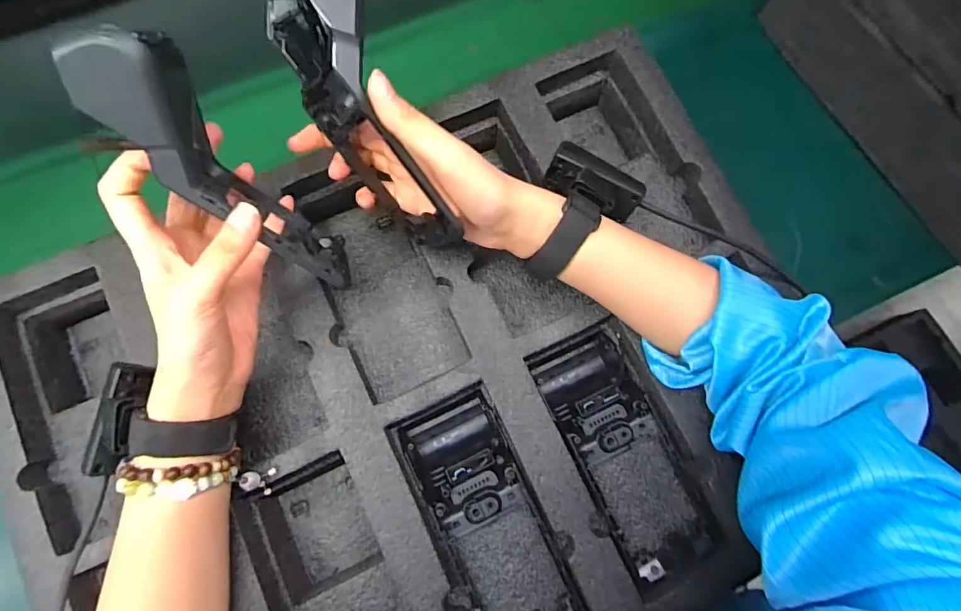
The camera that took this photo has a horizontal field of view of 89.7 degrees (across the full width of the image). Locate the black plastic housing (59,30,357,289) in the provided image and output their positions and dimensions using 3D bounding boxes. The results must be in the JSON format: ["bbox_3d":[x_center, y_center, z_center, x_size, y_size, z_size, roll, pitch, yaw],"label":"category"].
[{"bbox_3d":[-0.146,-0.081,0.290,0.083,0.179,0.056,26,74,40],"label":"black plastic housing"}]

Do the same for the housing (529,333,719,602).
[{"bbox_3d":[0.111,0.118,0.397,0.077,0.056,0.187,-23,77,-6],"label":"housing"}]

